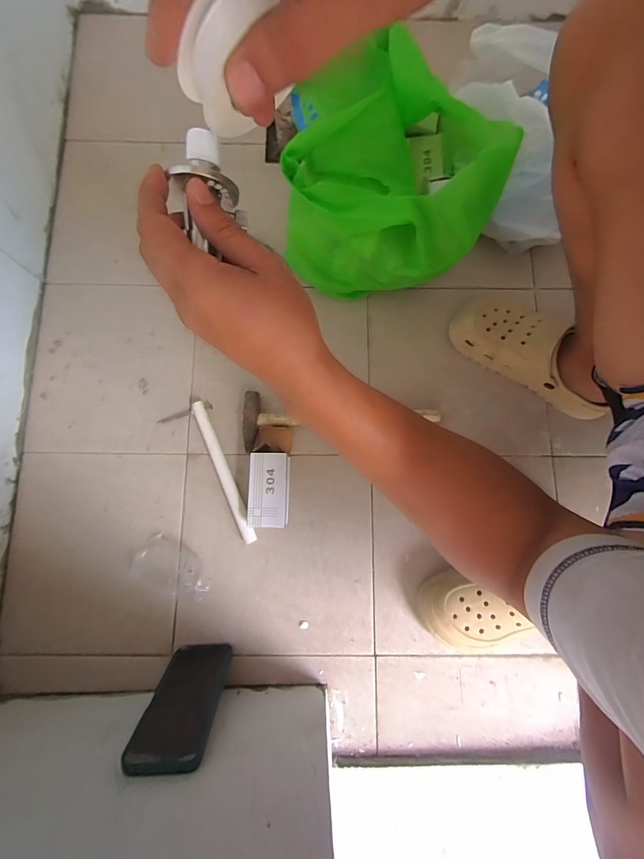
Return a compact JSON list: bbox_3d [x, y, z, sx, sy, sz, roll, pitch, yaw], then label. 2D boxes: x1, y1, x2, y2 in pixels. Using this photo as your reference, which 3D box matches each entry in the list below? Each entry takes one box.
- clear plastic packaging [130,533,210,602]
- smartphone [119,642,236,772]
[{"bbox_3d":[-0.224,0.208,0.537,0.125,0.032,0.072,24,79,4],"label":"clear plastic packaging"},{"bbox_3d":[-0.170,0.335,0.447,0.081,0.183,0.018,2,94,-3],"label":"smartphone"}]

